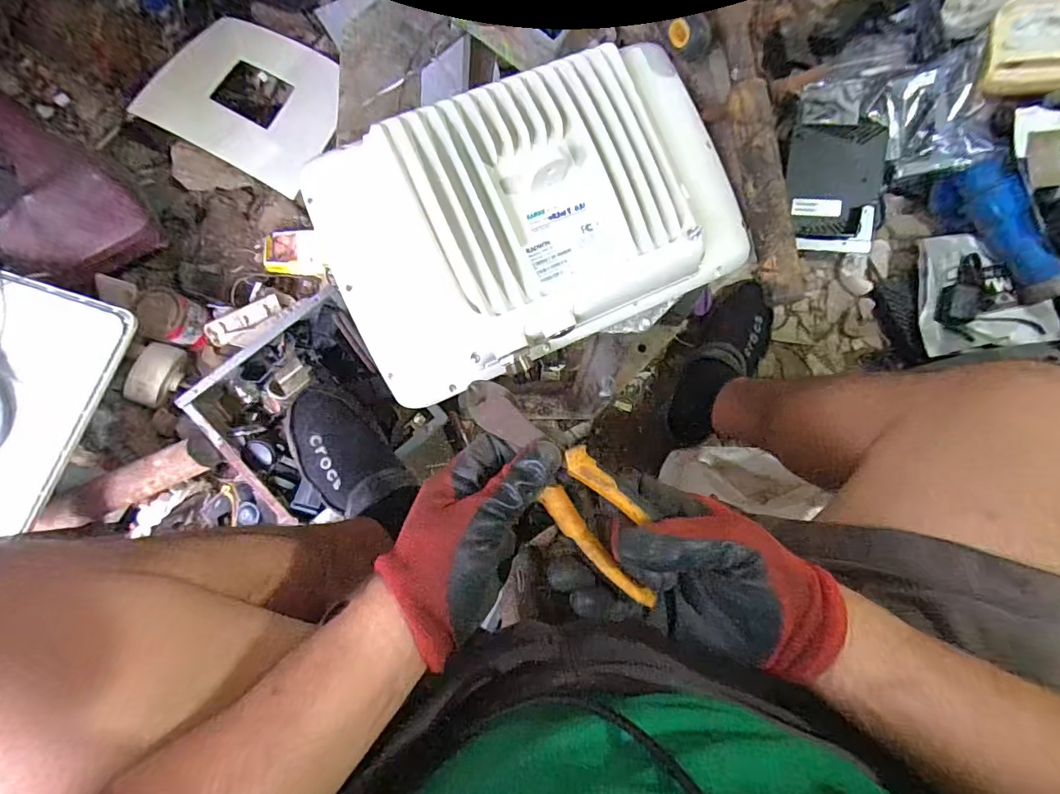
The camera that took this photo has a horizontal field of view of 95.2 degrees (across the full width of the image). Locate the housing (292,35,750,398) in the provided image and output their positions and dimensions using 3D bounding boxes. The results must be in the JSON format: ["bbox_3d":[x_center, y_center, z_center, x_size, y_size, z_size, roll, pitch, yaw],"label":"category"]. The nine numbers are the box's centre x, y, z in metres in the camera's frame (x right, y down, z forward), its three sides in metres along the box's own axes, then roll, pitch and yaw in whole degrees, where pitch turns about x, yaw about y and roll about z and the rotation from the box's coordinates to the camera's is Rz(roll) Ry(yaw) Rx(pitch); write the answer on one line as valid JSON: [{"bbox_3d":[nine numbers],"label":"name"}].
[{"bbox_3d":[0.015,-0.151,0.394,0.340,0.069,0.208,-23,84,-7],"label":"housing"}]

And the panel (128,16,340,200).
[{"bbox_3d":[-0.471,-0.500,0.784,0.208,0.018,0.237,26,83,-17],"label":"panel"}]

